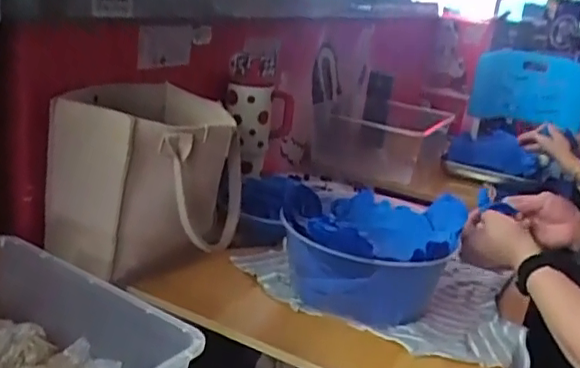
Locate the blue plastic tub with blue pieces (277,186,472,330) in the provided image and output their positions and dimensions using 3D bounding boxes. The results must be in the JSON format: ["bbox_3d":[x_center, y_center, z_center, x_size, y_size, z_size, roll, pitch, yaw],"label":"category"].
[{"bbox_3d":[0.106,0.089,0.776,0.201,0.119,0.235,13,20,16],"label":"blue plastic tub with blue pieces"}]

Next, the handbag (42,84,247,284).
[{"bbox_3d":[-0.186,-0.004,0.783,0.225,0.212,0.186,7,19,0],"label":"handbag"}]

